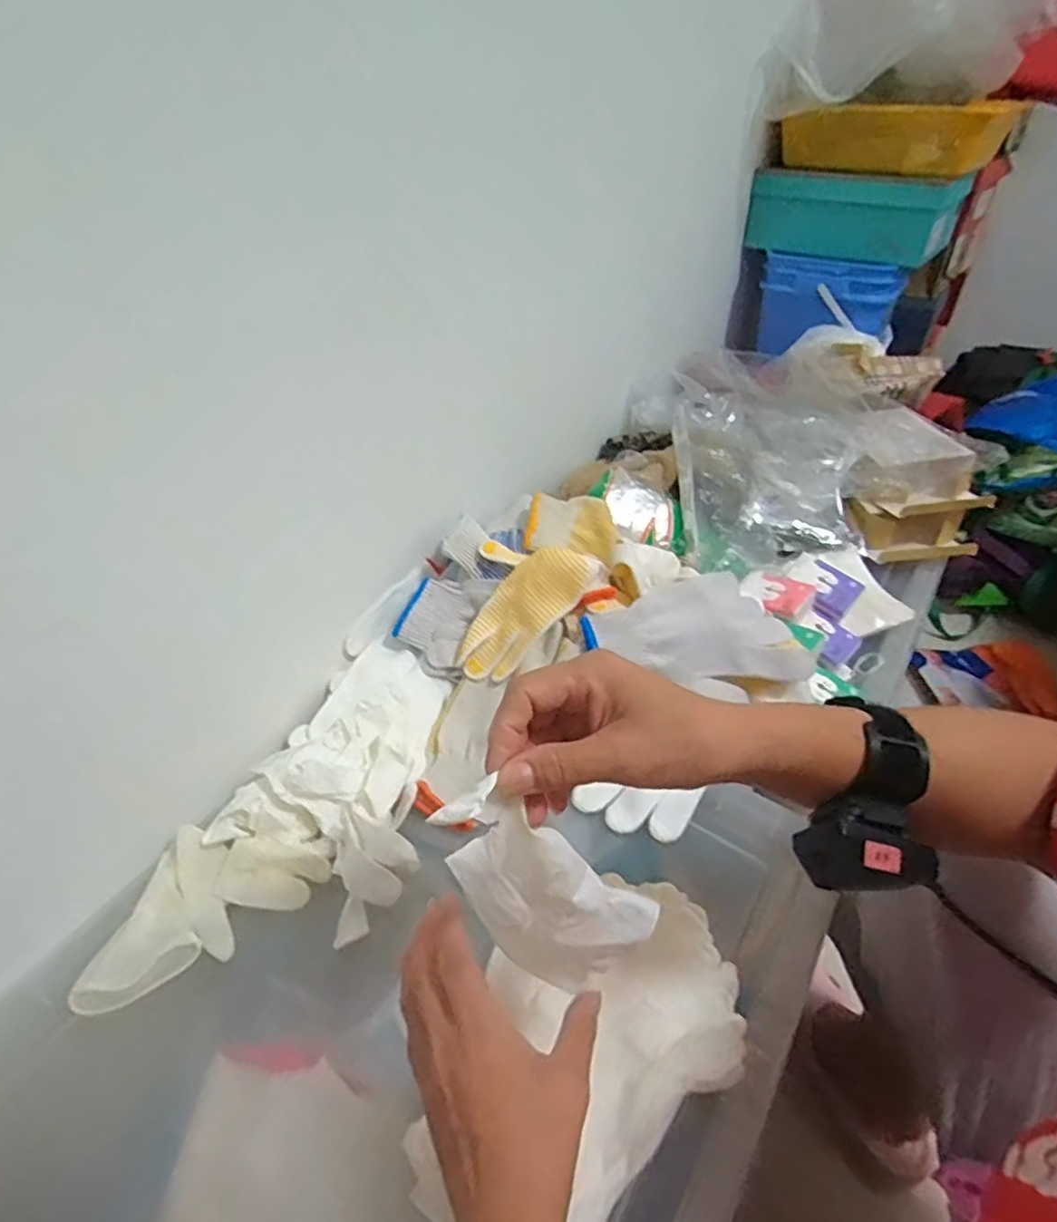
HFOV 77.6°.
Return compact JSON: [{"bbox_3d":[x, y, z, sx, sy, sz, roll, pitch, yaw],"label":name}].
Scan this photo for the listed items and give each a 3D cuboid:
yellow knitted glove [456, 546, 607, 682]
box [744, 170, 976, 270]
[{"bbox_3d":[-0.003,0.000,0.642,0.162,0.032,0.074,-44,44,10],"label":"yellow knitted glove"},{"bbox_3d":[0.575,-0.700,1.151,0.310,0.113,0.208,26,48,29],"label":"box"}]

